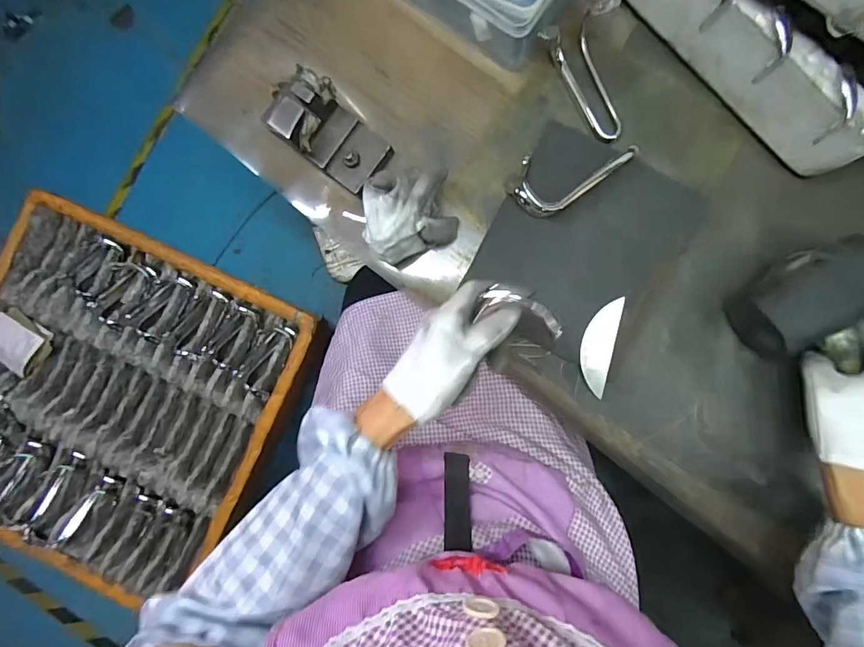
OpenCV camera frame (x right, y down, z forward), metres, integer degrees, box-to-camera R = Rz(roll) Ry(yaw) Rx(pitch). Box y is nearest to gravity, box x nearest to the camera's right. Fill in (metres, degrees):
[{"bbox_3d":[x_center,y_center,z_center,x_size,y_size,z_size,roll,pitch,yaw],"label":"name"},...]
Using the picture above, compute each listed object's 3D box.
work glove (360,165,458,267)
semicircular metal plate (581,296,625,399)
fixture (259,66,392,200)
[{"bbox_3d":[-0.022,-0.104,0.436,0.095,0.077,0.067,-23,86,8],"label":"work glove"},{"bbox_3d":[0.165,0.022,0.443,0.030,0.004,0.096,13,89,14],"label":"semicircular metal plate"},{"bbox_3d":[-0.098,-0.183,0.435,0.094,0.074,0.067,42,94,7],"label":"fixture"}]

